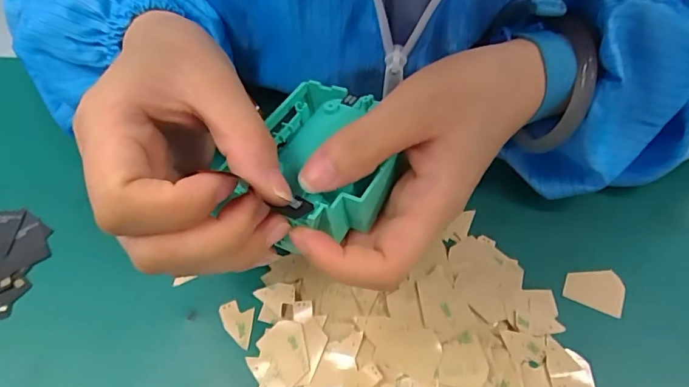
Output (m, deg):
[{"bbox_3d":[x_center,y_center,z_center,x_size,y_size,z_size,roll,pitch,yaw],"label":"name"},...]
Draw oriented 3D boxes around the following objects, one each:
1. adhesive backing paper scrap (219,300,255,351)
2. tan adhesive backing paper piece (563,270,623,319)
[{"bbox_3d":[-0.057,0.069,0.254,0.018,0.004,0.023,3,62,2],"label":"adhesive backing paper scrap"},{"bbox_3d":[0.134,0.051,0.260,0.029,0.004,0.022,15,67,23],"label":"tan adhesive backing paper piece"}]

